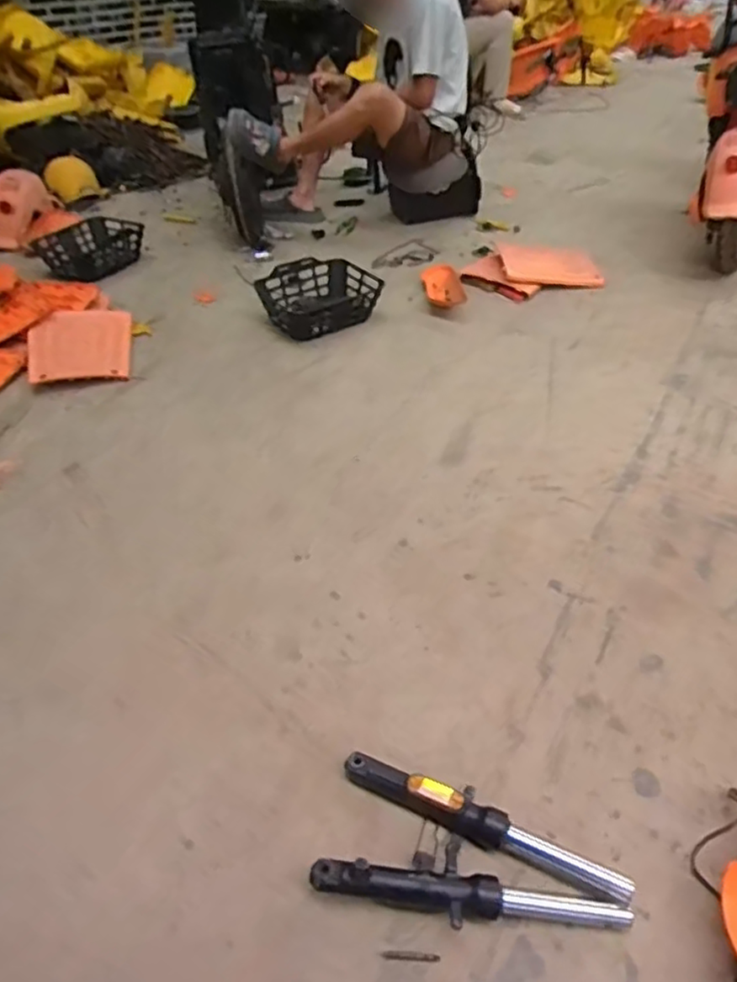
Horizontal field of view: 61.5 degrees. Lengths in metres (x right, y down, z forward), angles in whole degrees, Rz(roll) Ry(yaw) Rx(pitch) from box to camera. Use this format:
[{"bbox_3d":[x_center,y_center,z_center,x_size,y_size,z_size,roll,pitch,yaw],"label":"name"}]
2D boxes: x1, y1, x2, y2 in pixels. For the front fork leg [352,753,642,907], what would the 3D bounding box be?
[{"bbox_3d":[0.139,0.403,0.766,0.355,0.049,0.057,18,46,19],"label":"front fork leg"}]

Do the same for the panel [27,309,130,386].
[{"bbox_3d":[-0.743,-0.386,1.609,0.246,0.025,0.302,-4,54,-25],"label":"panel"}]

